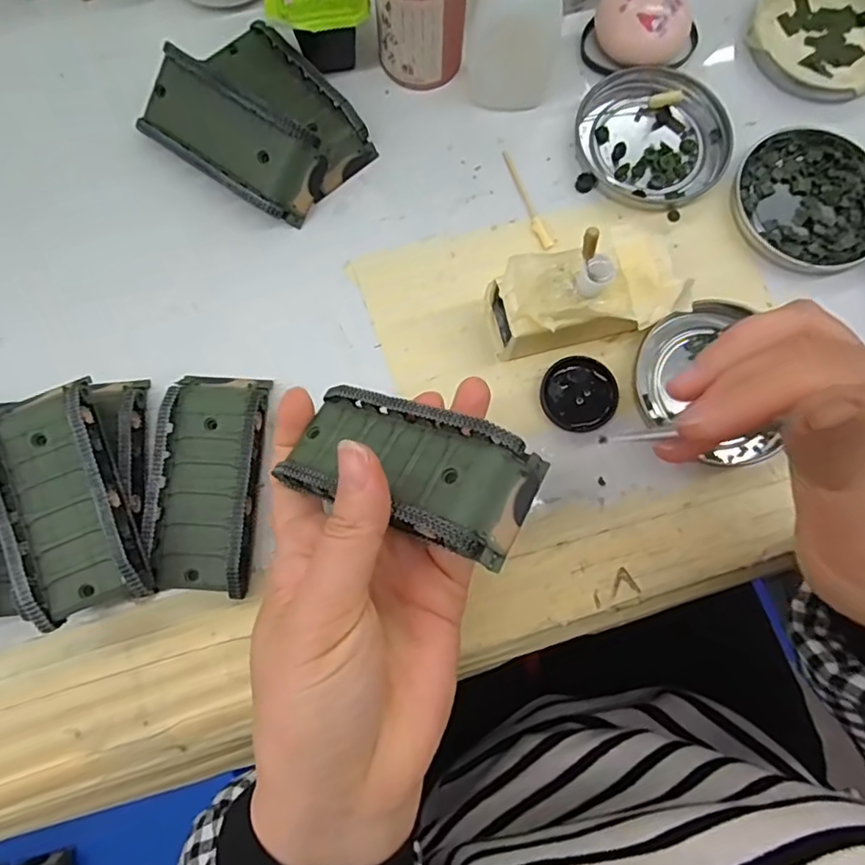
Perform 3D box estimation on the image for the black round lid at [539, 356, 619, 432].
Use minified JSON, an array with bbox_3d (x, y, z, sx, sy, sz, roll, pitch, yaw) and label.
[{"bbox_3d":[0.069,-0.018,0.272,0.035,0.006,0.035,0,79,-1],"label":"black round lid"}]

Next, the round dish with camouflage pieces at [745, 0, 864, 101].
[{"bbox_3d":[0.217,-0.220,0.315,0.078,0.012,0.079,0,79,-1],"label":"round dish with camouflage pieces"}]

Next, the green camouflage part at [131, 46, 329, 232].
[{"bbox_3d":[-0.099,-0.145,0.280,0.095,0.021,0.043,35,100,6],"label":"green camouflage part"}]

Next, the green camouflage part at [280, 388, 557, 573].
[{"bbox_3d":[-0.011,0.011,0.206,0.094,0.023,0.045,21,78,31],"label":"green camouflage part"}]

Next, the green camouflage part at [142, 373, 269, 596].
[{"bbox_3d":[-0.100,0.020,0.254,0.045,0.018,0.095,2,78,0],"label":"green camouflage part"}]

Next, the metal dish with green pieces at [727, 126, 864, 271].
[{"bbox_3d":[0.194,-0.120,0.293,0.074,0.009,0.077,0,79,-1],"label":"metal dish with green pieces"}]

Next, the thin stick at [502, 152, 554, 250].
[{"bbox_3d":[0.049,-0.120,0.294,0.006,0.004,0.061,-19,79,-5],"label":"thin stick"}]

